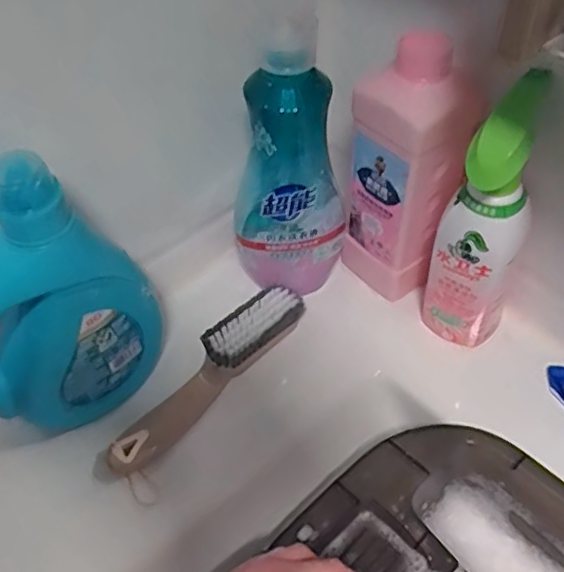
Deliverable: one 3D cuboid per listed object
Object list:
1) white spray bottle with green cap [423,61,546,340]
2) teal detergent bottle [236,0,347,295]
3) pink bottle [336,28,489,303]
[{"bbox_3d":[0.157,-0.037,0.474,0.067,0.230,0.063,18,52,18],"label":"white spray bottle with green cap"},{"bbox_3d":[0.004,-0.101,0.505,0.090,0.265,0.056,-26,52,-18],"label":"teal detergent bottle"},{"bbox_3d":[0.103,-0.091,0.515,0.075,0.221,0.082,-29,53,-20],"label":"pink bottle"}]

